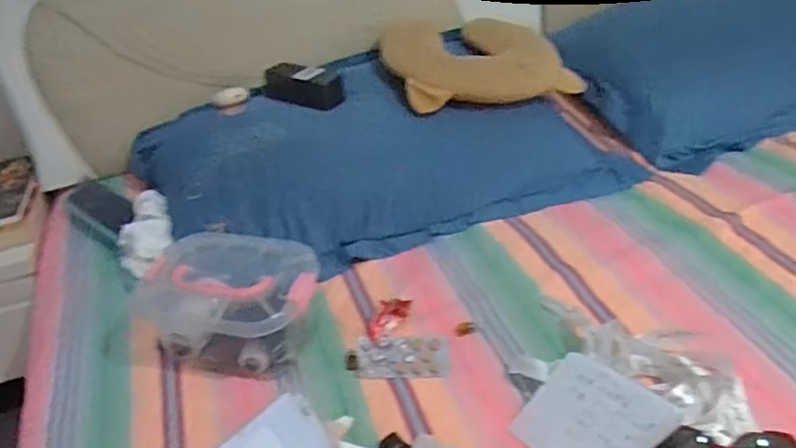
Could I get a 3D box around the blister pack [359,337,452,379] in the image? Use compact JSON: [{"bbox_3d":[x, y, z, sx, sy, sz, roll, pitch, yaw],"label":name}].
[{"bbox_3d":[0.007,0.157,0.754,0.105,0.012,0.058,-4,35,5],"label":"blister pack"}]

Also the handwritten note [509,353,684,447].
[{"bbox_3d":[0.185,0.190,0.624,0.115,0.008,0.123,-42,38,-14],"label":"handwritten note"}]

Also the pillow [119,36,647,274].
[{"bbox_3d":[-0.036,-0.133,1.051,0.737,0.139,0.410,-17,36,-14],"label":"pillow"}]

